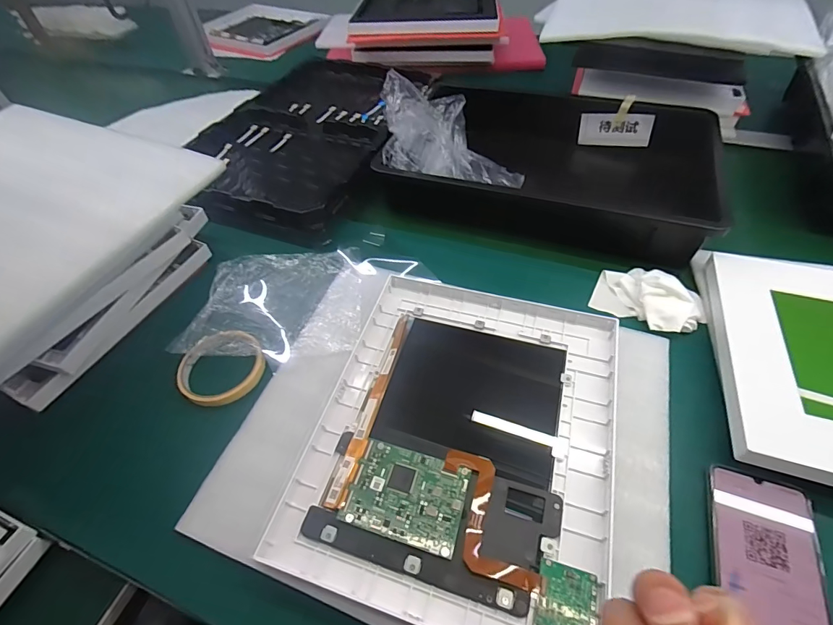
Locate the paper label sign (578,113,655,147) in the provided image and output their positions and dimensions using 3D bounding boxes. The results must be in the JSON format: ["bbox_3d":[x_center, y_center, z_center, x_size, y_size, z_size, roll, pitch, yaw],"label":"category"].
[{"bbox_3d":[0.319,-0.293,0.662,0.105,0.048,0.004,11,40,22],"label":"paper label sign"}]

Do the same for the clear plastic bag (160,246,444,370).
[{"bbox_3d":[-0.123,-0.018,0.485,0.262,0.019,0.165,-1,53,3],"label":"clear plastic bag"}]

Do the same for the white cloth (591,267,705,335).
[{"bbox_3d":[0.263,-0.020,0.461,0.111,0.032,0.080,28,57,24],"label":"white cloth"}]

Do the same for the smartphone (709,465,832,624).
[{"bbox_3d":[0.262,0.192,0.304,0.071,0.010,0.144,14,53,14],"label":"smartphone"}]

